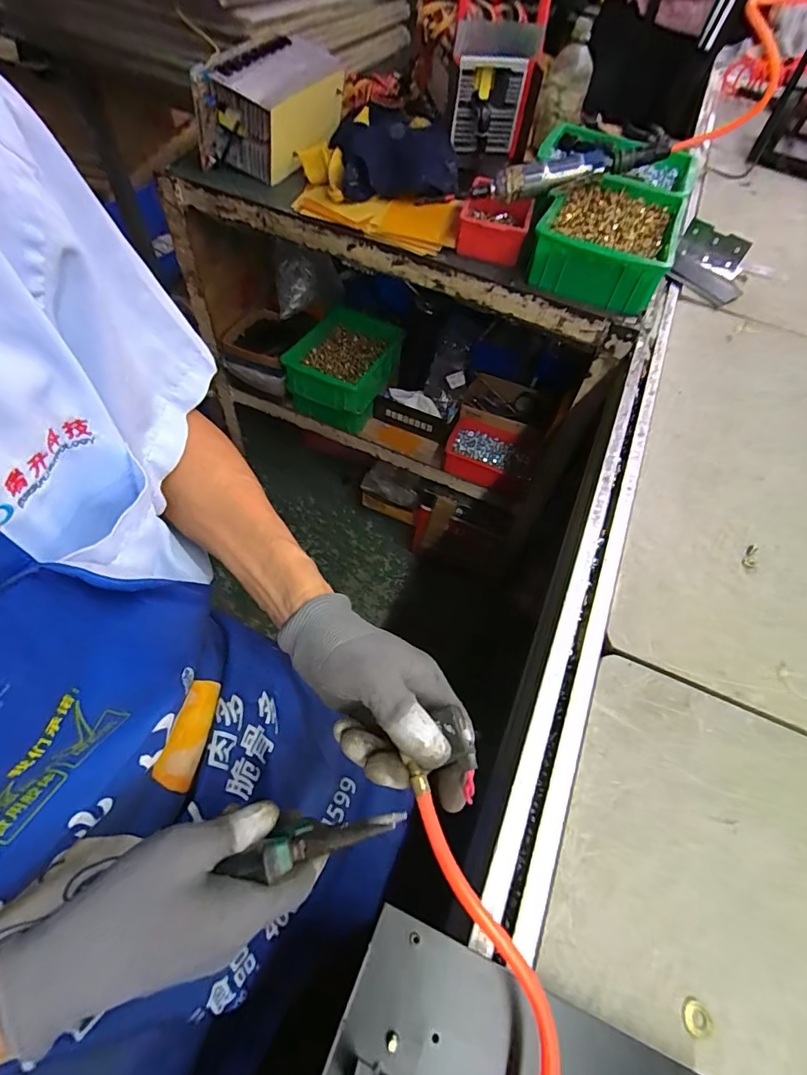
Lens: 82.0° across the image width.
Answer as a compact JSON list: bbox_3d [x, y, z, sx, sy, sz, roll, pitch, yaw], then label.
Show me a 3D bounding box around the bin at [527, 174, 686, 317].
[{"bbox_3d":[0.291,-0.429,0.679,0.176,0.081,0.237,20,58,7],"label":"bin"}]

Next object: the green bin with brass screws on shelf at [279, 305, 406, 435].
[{"bbox_3d":[-0.130,-0.374,1.023,0.203,0.116,0.250,18,57,5],"label":"green bin with brass screws on shelf"}]

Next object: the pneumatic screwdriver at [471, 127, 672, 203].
[{"bbox_3d":[0.232,-0.513,0.647,0.269,0.045,0.039,-7,56,10],"label":"pneumatic screwdriver"}]

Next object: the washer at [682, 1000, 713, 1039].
[{"bbox_3d":[0.172,0.281,0.271,0.015,0.004,0.015,2,56,-4],"label":"washer"}]

